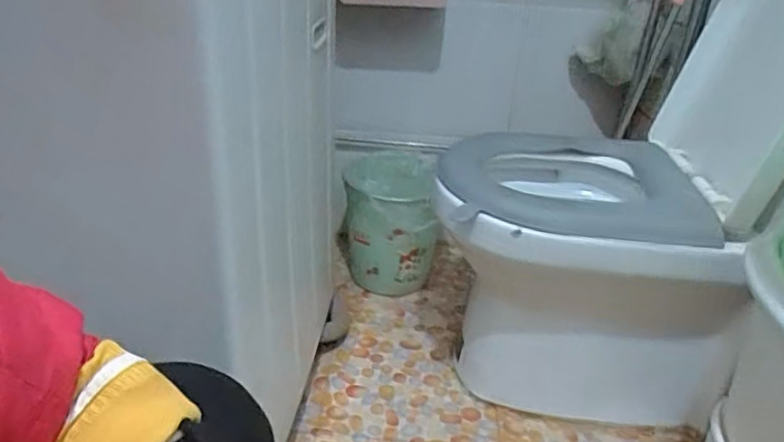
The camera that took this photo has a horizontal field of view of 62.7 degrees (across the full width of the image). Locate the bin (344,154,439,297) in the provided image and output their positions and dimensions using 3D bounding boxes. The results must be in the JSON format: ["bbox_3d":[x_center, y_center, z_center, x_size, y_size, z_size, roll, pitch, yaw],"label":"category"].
[{"bbox_3d":[-0.006,0.018,1.377,0.190,0.246,0.204,2,29,-3],"label":"bin"}]

